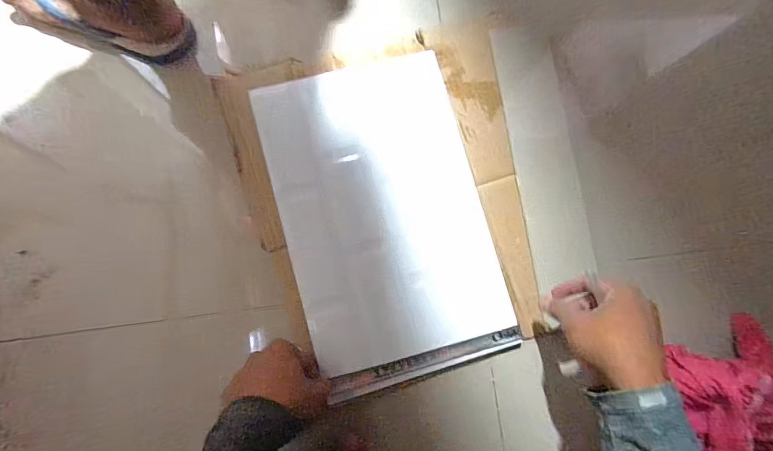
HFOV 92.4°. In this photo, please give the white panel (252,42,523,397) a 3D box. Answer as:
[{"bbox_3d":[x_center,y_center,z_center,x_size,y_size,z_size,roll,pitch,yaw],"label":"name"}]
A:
[{"bbox_3d":[-0.001,-0.010,0.468,0.245,0.010,0.396,-15,84,-7],"label":"white panel"}]

